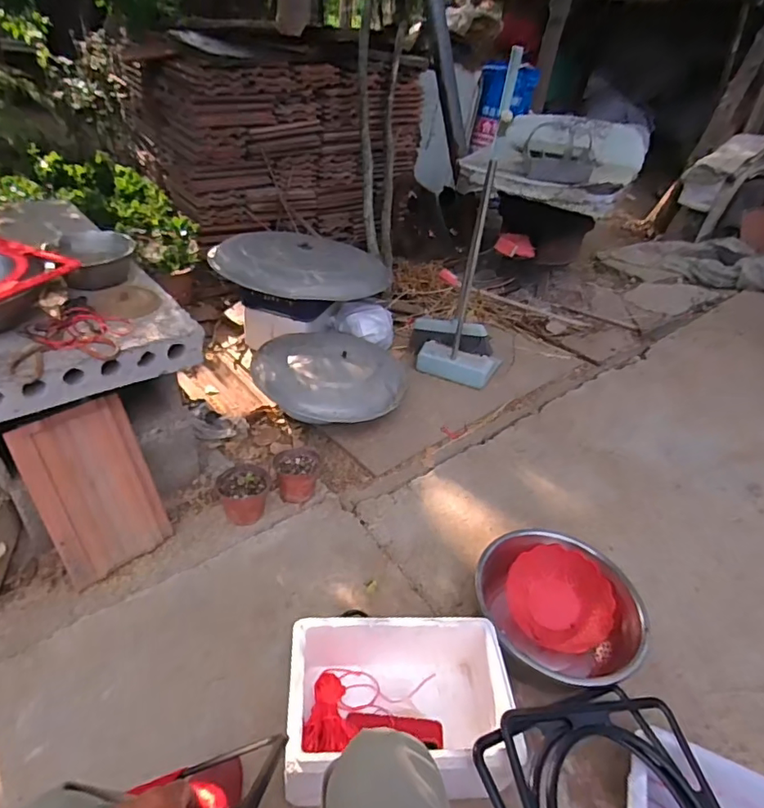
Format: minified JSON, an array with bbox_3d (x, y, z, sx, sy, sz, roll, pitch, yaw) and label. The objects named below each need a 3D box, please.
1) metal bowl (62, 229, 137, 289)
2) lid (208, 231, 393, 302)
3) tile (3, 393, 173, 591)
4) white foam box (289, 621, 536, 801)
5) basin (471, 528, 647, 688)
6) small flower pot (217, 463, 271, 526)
[{"bbox_3d":[-0.617,-0.312,1.128,0.143,0.089,0.148,5,38,-4],"label":"metal bowl"},{"bbox_3d":[-0.266,-0.476,1.719,0.583,0.096,0.477,5,38,-4],"label":"lid"},{"bbox_3d":[-0.558,0.169,1.018,0.019,0.329,0.200,3,24,44],"label":"tile"},{"bbox_3d":[0.024,0.486,0.817,0.335,0.151,0.240,3,38,-7],"label":"white foam box"},{"bbox_3d":[0.323,0.400,0.978,0.286,0.142,0.287,5,38,-4],"label":"basin"},{"bbox_3d":[-0.319,0.212,1.187,0.112,0.083,0.124,-1,39,-11],"label":"small flower pot"}]

